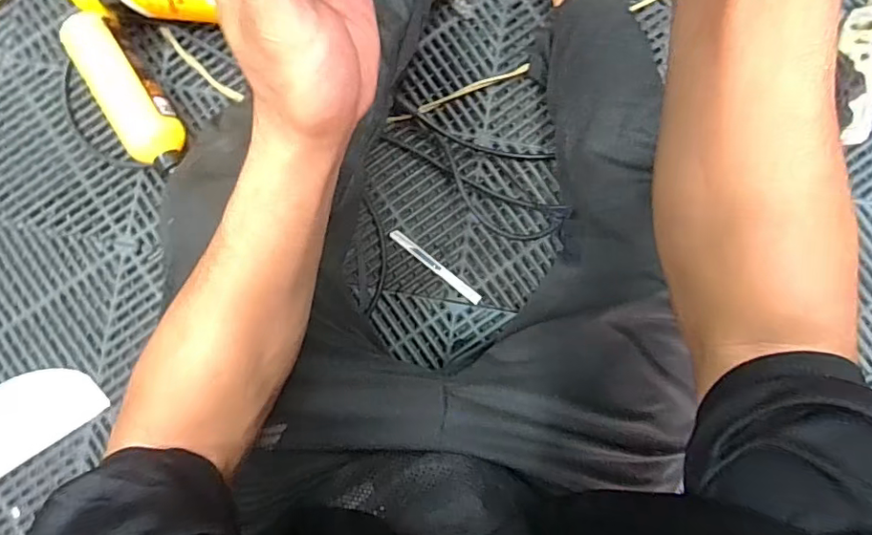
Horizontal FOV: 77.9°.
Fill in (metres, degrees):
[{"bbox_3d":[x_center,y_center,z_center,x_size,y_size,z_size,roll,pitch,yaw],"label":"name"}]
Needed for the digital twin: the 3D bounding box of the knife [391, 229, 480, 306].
[{"bbox_3d":[-0.001,0.000,0.634,0.130,0.011,0.013,39,86,2],"label":"knife"}]

